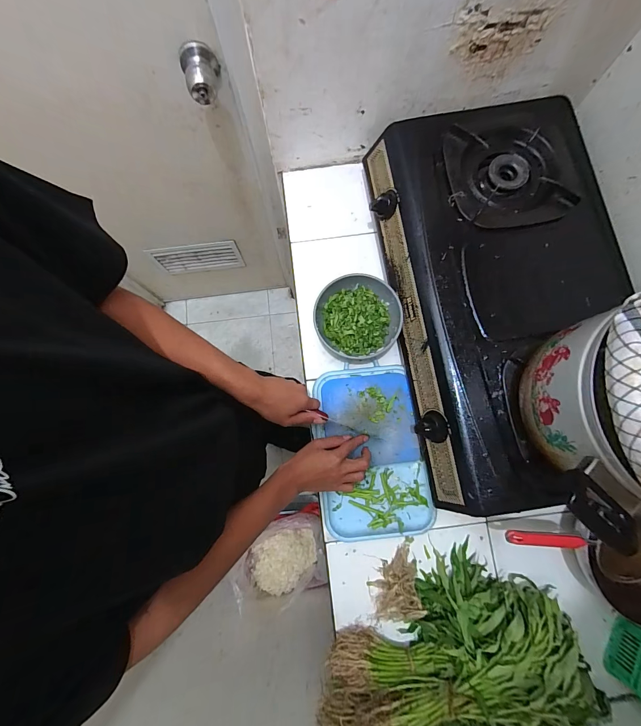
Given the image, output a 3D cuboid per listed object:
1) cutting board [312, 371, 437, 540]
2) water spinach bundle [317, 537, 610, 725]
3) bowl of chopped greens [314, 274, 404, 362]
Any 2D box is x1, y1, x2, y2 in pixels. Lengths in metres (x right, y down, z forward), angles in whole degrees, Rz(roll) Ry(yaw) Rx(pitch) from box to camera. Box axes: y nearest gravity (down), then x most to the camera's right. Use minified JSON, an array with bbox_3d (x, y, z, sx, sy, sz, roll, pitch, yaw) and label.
[{"bbox_3d":[0.094,0.163,0.593,0.188,0.028,0.301,-7,80,-2],"label":"cutting board"},{"bbox_3d":[0.204,0.464,0.490,0.397,0.117,0.245,-10,80,-2],"label":"water spinach bundle"},{"bbox_3d":[0.070,-0.087,0.610,0.156,0.075,0.139,29,81,5],"label":"bowl of chopped greens"}]

